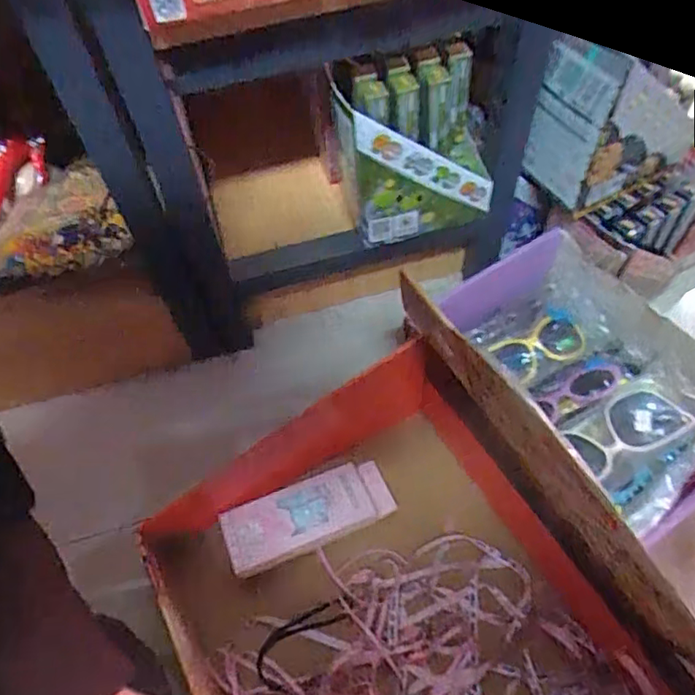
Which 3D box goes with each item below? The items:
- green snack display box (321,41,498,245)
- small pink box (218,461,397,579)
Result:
[{"bbox_3d":[0.058,-0.187,0.545,0.146,0.159,0.077,-14,58,-5],"label":"green snack display box"},{"bbox_3d":[-0.038,0.159,0.554,0.156,0.022,0.062,-20,59,-9],"label":"small pink box"}]

